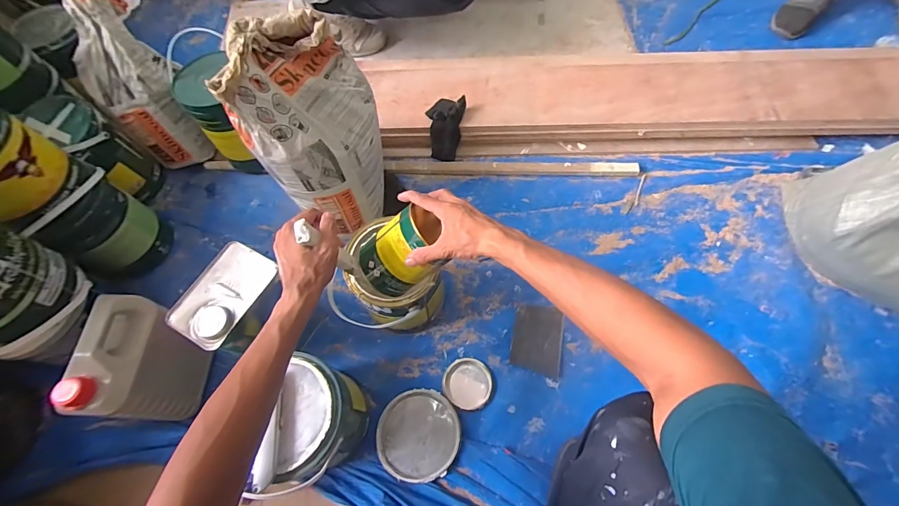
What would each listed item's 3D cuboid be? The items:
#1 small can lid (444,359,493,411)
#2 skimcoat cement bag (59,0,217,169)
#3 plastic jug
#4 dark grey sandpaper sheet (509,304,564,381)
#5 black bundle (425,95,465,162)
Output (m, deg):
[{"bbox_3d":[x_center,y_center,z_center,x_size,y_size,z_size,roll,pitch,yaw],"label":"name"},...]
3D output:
[{"bbox_3d":[0.035,0.249,0.742,0.092,0.008,0.090,-1,67,2],"label":"small can lid"},{"bbox_3d":[-0.671,-0.377,0.820,0.166,0.412,0.106,-17,34,-5],"label":"skimcoat cement bag"},{"bbox_3d":[-0.491,0.185,0.653,0.086,0.212,0.170,15,67,9],"label":"plastic jug"},{"bbox_3d":[0.174,0.169,0.762,0.094,0.005,0.128,11,68,7],"label":"dark grey sandpaper sheet"},{"bbox_3d":[-0.008,-0.299,0.935,0.086,0.086,0.137,2,67,3],"label":"black bundle"}]

